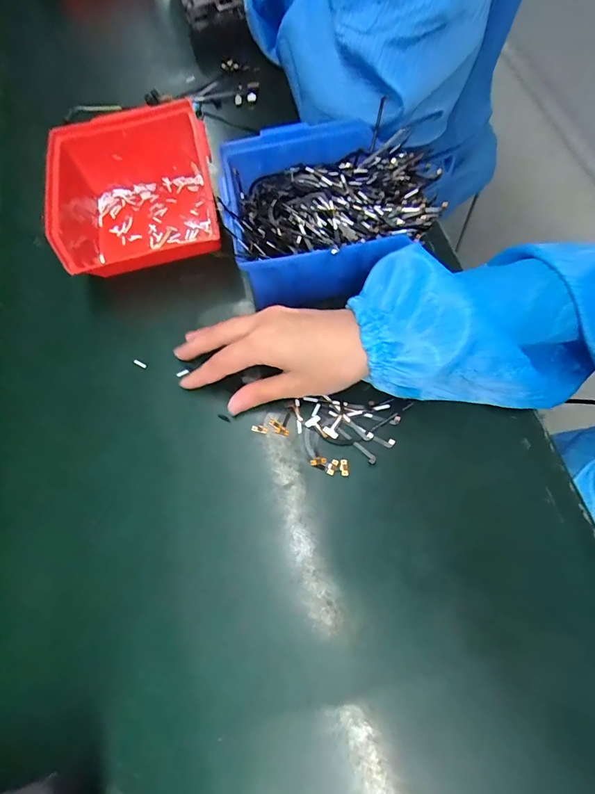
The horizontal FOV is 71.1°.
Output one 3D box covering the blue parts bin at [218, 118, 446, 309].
[{"bbox_3d":[0.025,-0.142,0.333,0.153,0.067,0.136,-15,68,-1],"label":"blue parts bin"}]

